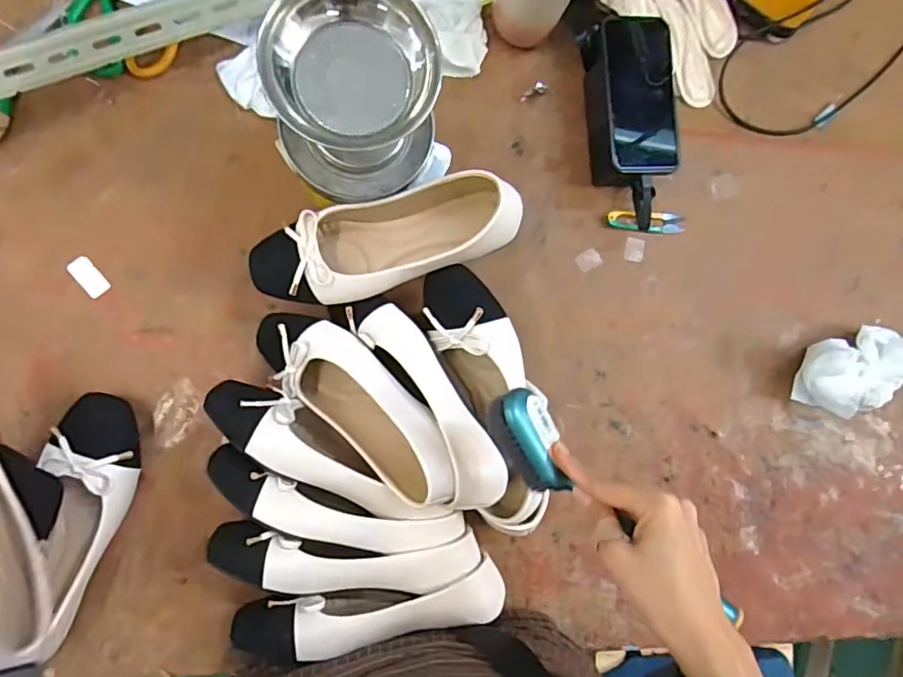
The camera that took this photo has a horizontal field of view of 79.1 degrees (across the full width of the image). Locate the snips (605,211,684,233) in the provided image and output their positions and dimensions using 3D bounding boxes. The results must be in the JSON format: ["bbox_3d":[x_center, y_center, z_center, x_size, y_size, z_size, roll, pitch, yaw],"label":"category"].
[{"bbox_3d":[0.230,-0.136,0.641,0.095,0.013,0.026,-1,87,-9],"label":"snips"}]

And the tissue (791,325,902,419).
[{"bbox_3d":[0.468,0.042,0.639,0.133,0.069,0.093,-19,90,-8],"label":"tissue"}]

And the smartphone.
[{"bbox_3d":[0.204,-0.259,0.580,0.077,0.013,0.167,-3,88,-8],"label":"smartphone"}]

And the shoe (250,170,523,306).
[{"bbox_3d":[-0.064,-0.087,0.509,0.249,0.054,0.090,-15,90,6],"label":"shoe"}]

